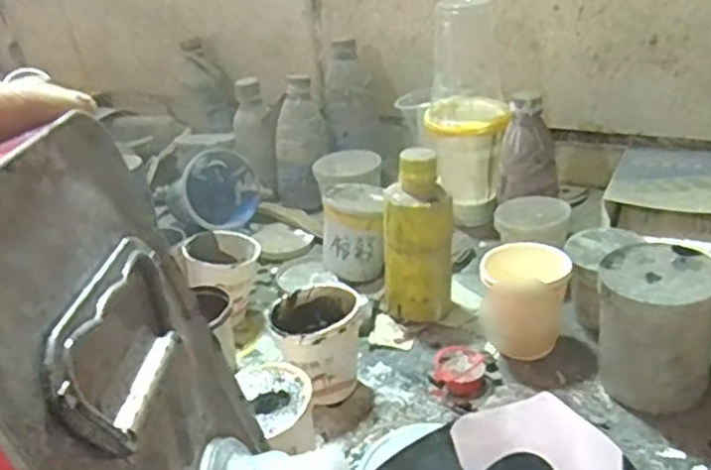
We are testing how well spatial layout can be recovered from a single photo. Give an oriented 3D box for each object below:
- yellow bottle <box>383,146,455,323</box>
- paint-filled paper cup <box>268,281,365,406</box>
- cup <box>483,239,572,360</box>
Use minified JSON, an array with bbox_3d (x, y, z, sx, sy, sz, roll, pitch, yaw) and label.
[{"bbox_3d":[0.053,0.004,0.651,0.061,0.150,0.052,12,36,29],"label":"yellow bottle"},{"bbox_3d":[-0.027,0.087,0.608,0.075,0.080,0.081,-5,31,3],"label":"paint-filled paper cup"},{"bbox_3d":[0.145,0.057,0.614,0.073,0.072,0.081,-2,31,9],"label":"cup"}]

